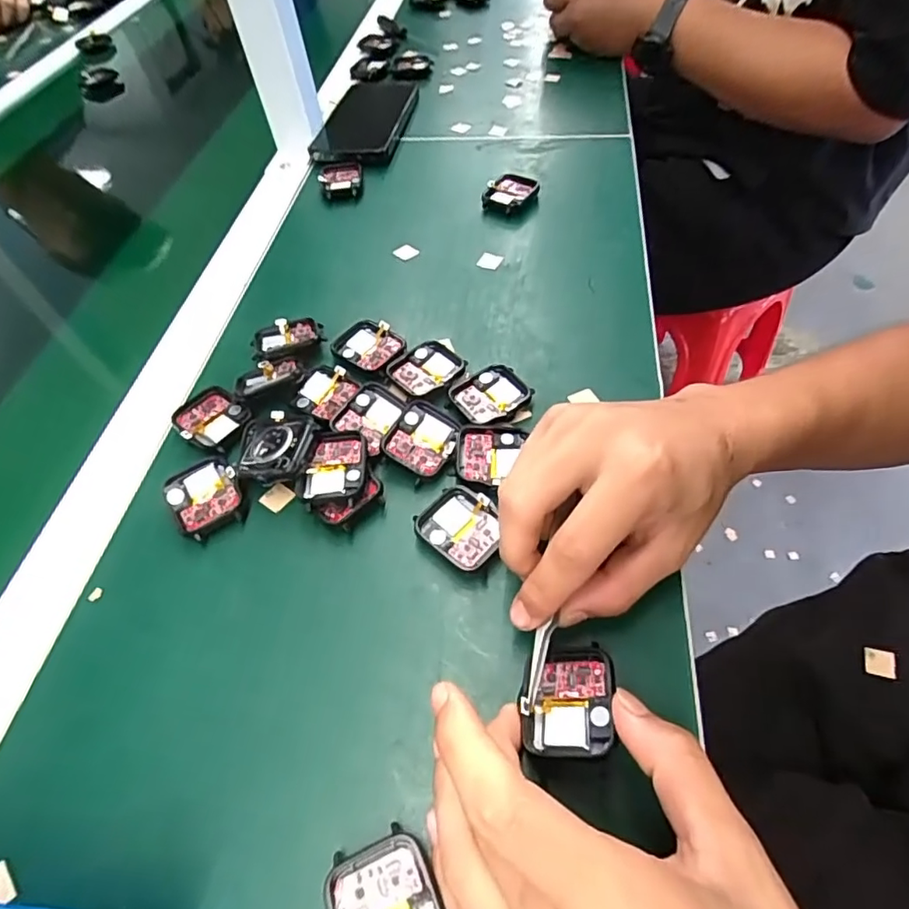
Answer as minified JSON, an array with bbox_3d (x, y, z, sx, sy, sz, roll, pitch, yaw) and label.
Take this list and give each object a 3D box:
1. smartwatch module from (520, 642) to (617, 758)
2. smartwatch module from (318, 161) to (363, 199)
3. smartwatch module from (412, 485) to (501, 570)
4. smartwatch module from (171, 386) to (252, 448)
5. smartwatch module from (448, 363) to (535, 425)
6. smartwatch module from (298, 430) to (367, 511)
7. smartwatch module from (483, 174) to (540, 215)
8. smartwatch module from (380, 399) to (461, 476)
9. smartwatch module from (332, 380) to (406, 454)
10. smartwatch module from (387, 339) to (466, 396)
[{"bbox_3d":[0.046,0.098,0.223,0.034,0.014,0.043,5,56,8],"label":"smartwatch module"},{"bbox_3d":[-0.102,-0.247,0.494,0.036,0.008,0.047,-5,55,1],"label":"smartwatch module"},{"bbox_3d":[0.003,0.037,0.281,0.042,0.012,0.036,32,63,24],"label":"smartwatch module"},{"bbox_3d":[-0.146,-0.022,0.332,0.040,0.006,0.037,31,63,23],"label":"smartwatch module"},{"bbox_3d":[0.023,-0.035,0.331,0.043,0.012,0.042,-36,60,-19],"label":"smartwatch module"},{"bbox_3d":[-0.063,0.008,0.297,0.032,0.013,0.045,1,55,5],"label":"smartwatch module"},{"bbox_3d":[0.046,-0.219,0.464,0.036,0.014,0.047,26,61,21],"label":"smartwatch module"},{"bbox_3d":[-0.017,-0.011,0.309,0.036,0.008,0.042,15,57,14],"label":"smartwatch module"},{"bbox_3d":[-0.050,-0.025,0.321,0.029,0.007,0.042,21,59,18],"label":"smartwatch module"},{"bbox_3d":[-0.016,-0.054,0.347,0.041,0.012,0.043,36,65,26],"label":"smartwatch module"}]

